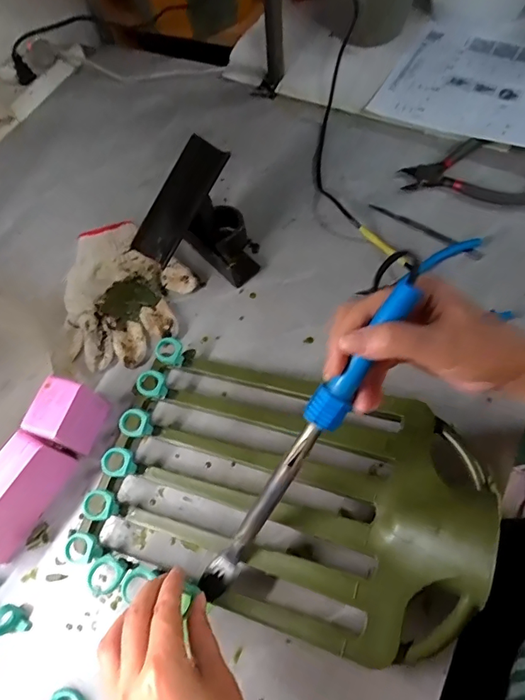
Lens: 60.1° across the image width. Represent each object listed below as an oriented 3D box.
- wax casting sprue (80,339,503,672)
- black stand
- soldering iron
[{"bbox_3d":[0.016,0.113,0.384,0.328,0.063,0.205,15,66,15],"label":"wax casting sprue"},{"bbox_3d":[-0.063,-0.136,0.487,0.111,0.115,0.104,-3,63,6],"label":"black stand"},{"bbox_3d":[0.023,0.079,0.326,0.023,0.018,0.290,36,112,19],"label":"soldering iron"}]

